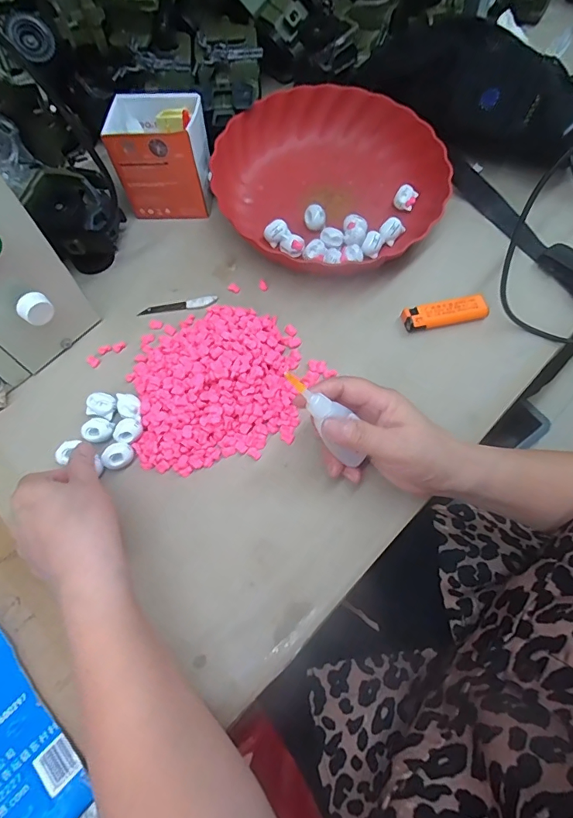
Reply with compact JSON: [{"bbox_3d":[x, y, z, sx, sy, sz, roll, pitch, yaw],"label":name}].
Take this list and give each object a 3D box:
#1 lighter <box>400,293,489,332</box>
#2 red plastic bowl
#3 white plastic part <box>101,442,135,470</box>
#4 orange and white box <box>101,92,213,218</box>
[{"bbox_3d":[0.153,-0.092,0.421,0.081,0.012,0.023,-13,65,-3],"label":"lighter"},{"bbox_3d":[0.049,-0.255,0.474,0.226,0.054,0.216,-1,65,3],"label":"red plastic bowl"},{"bbox_3d":[-0.144,0.040,0.371,0.020,0.011,0.025,40,73,19],"label":"white plastic part"},{"bbox_3d":[-0.132,-0.270,0.469,0.094,0.094,0.066,-2,65,2],"label":"orange and white box"}]

